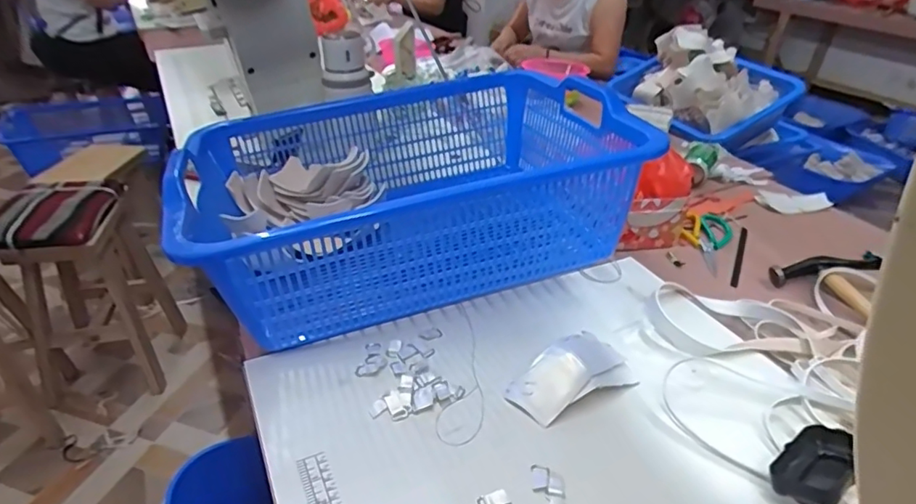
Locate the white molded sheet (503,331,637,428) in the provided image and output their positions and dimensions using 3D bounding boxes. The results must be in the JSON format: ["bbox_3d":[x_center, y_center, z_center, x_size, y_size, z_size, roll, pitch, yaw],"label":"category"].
[{"bbox_3d":[0.117,0.123,0.572,0.126,0.032,0.066,-21,39,-31],"label":"white molded sheet"}]

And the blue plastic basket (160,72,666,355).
[{"bbox_3d":[-0.073,-0.097,0.749,0.515,0.157,0.427,-10,34,-18],"label":"blue plastic basket"}]

